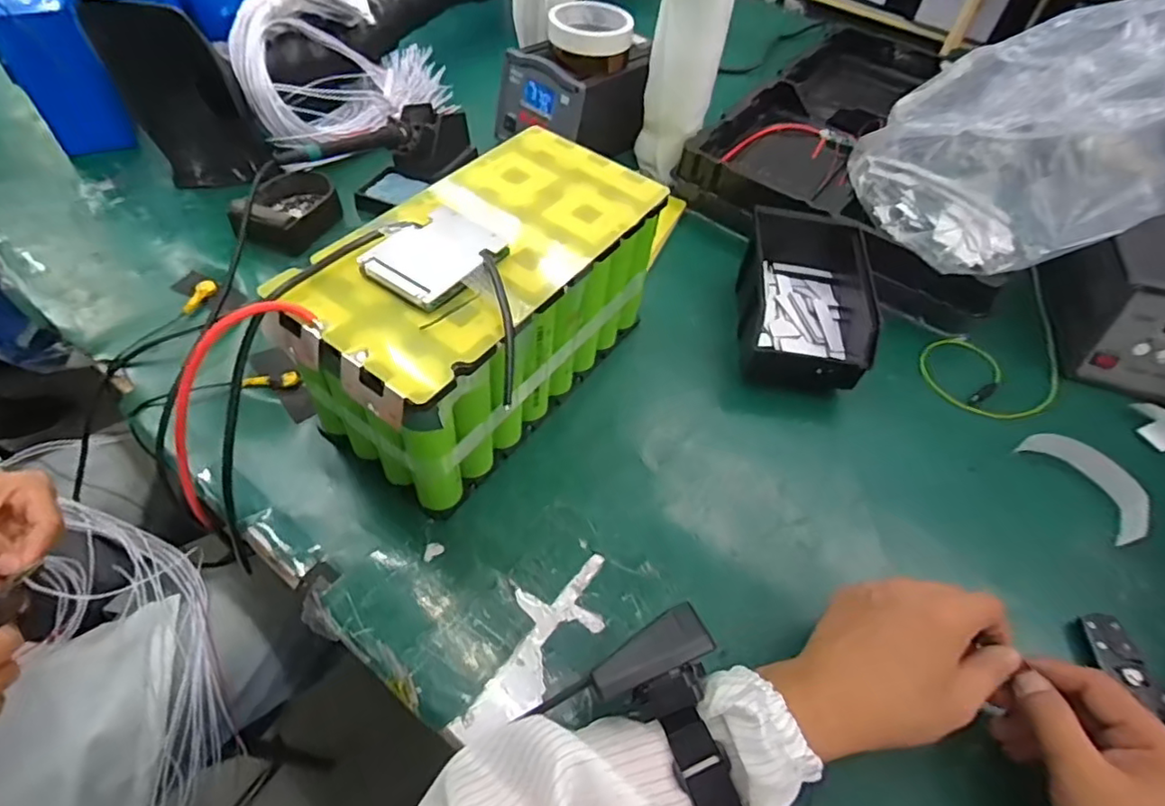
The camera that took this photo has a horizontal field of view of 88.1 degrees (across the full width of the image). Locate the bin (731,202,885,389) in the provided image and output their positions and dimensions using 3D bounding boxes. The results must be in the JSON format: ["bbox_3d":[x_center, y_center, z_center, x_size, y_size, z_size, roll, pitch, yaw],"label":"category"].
[{"bbox_3d":[0.212,-0.103,0.581,0.110,0.069,0.193,8,53,2],"label":"bin"}]

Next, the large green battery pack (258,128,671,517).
[{"bbox_3d":[-0.066,-0.073,0.470,0.147,0.152,0.280,32,57,19],"label":"large green battery pack"}]

